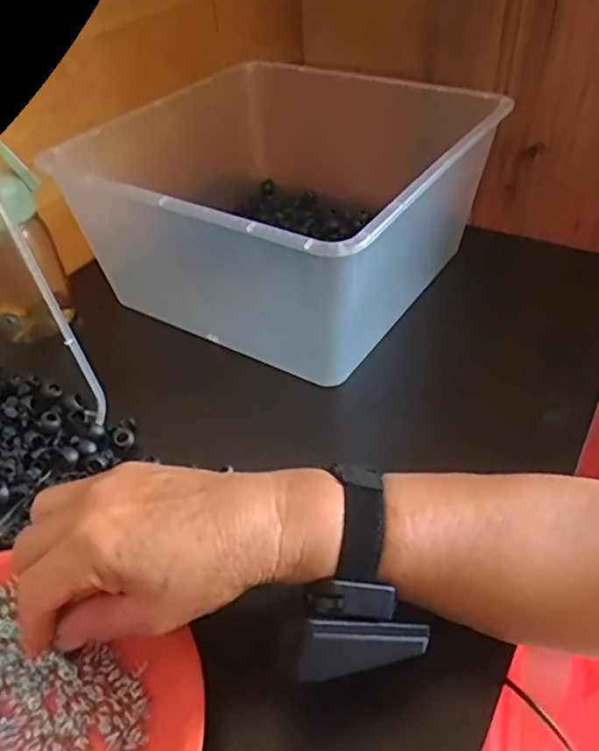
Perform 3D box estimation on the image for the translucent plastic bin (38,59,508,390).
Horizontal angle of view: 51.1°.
[{"bbox_3d":[0.000,-0.157,0.559,0.273,0.136,0.311,22,48,26],"label":"translucent plastic bin"}]

